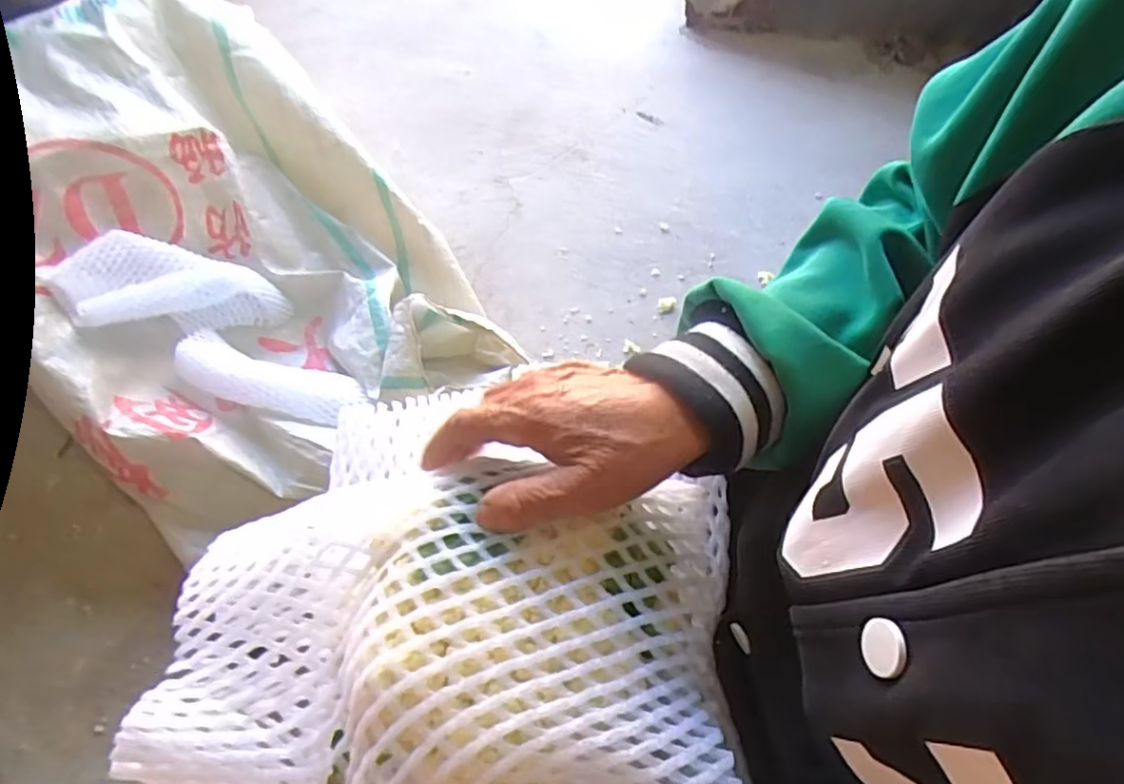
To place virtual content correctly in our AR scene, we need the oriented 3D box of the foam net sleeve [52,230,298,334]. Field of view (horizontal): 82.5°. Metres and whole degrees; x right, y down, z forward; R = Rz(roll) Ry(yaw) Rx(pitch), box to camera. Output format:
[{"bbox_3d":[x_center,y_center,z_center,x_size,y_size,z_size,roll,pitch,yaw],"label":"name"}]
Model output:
[{"bbox_3d":[-0.535,-0.150,0.904,0.285,0.065,0.130,3,50,-45],"label":"foam net sleeve"}]

